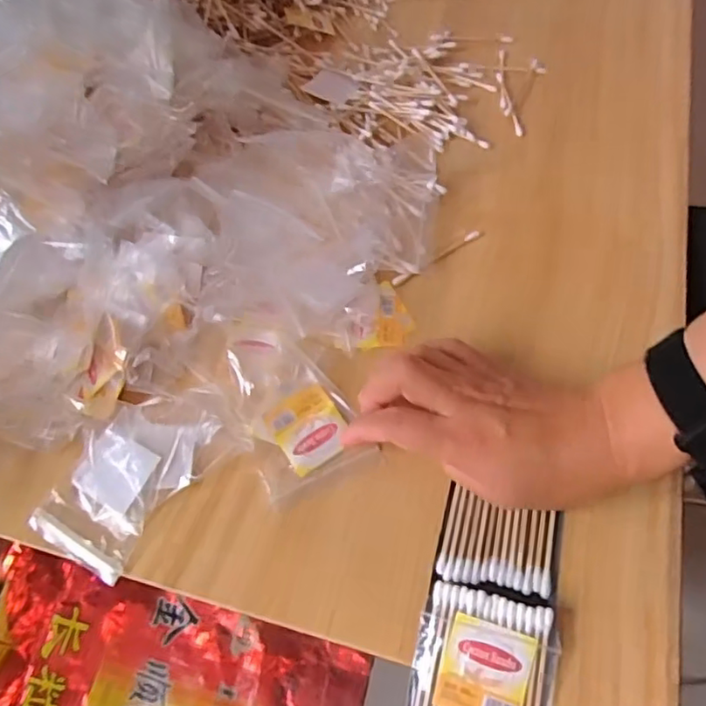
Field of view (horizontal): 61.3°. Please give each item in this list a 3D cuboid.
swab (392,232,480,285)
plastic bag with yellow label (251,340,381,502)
[{"bbox_3d":[0.057,-0.065,0.401,0.072,0.006,0.007,-33,64,-14],"label":"swab"},{"bbox_3d":[-0.033,0.035,0.349,0.061,0.011,0.080,-23,62,-9],"label":"plastic bag with yellow label"}]

